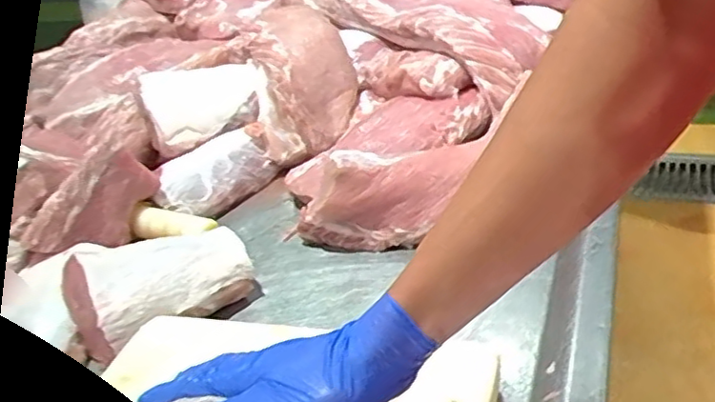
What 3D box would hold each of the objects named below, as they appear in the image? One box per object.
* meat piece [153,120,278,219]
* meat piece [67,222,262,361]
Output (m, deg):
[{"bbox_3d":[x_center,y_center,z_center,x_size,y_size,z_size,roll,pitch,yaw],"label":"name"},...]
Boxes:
[{"bbox_3d":[-0.178,-0.032,0.800,0.091,0.051,0.150,13,39,32],"label":"meat piece"},{"bbox_3d":[-0.182,0.071,0.615,0.156,0.056,0.103,-25,35,-22],"label":"meat piece"}]

